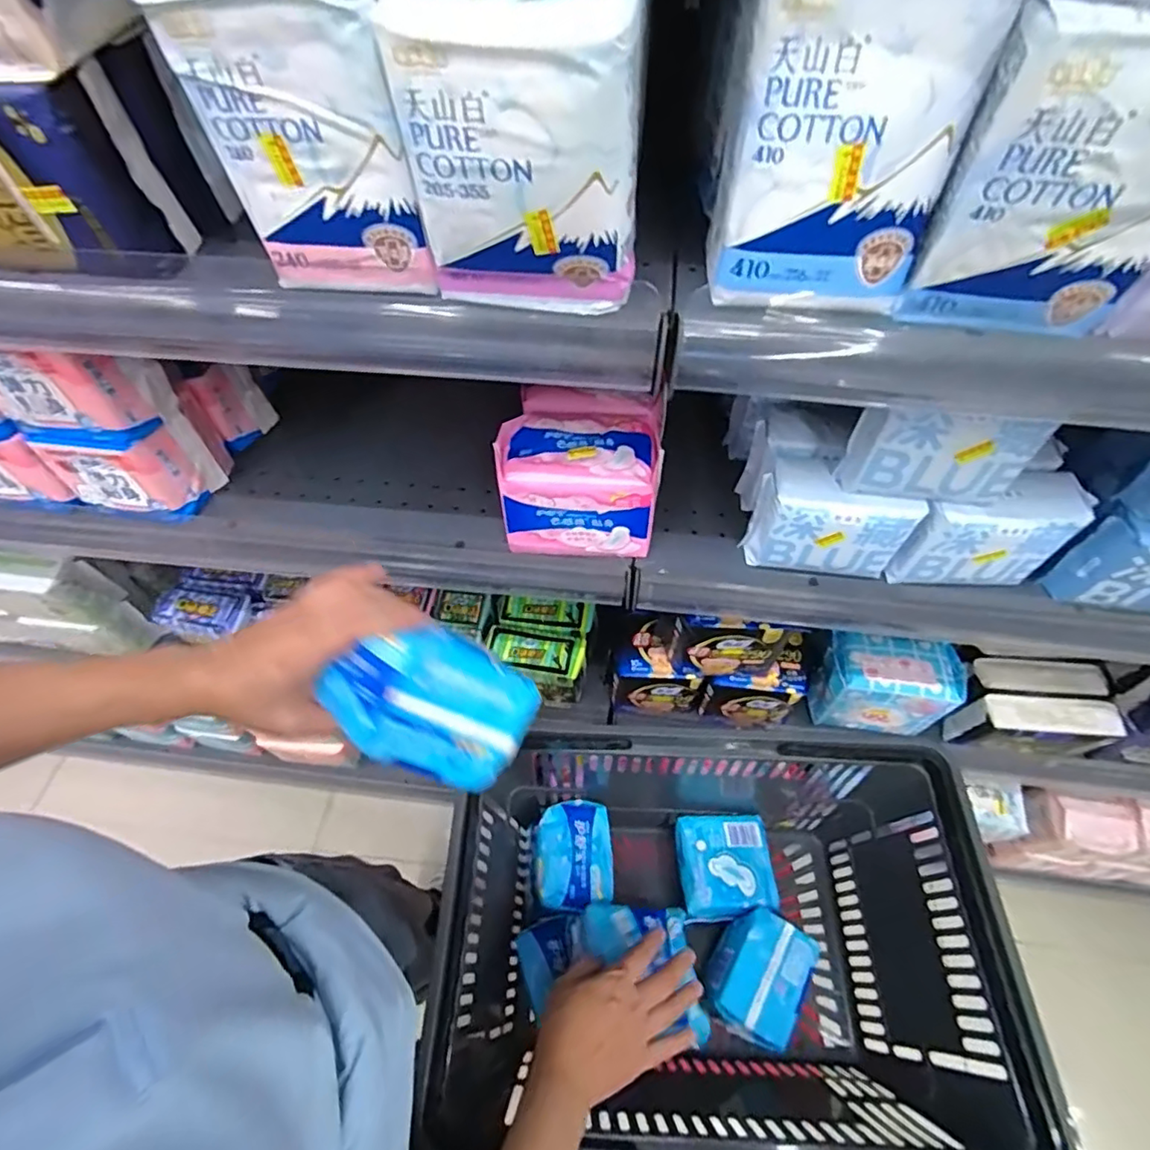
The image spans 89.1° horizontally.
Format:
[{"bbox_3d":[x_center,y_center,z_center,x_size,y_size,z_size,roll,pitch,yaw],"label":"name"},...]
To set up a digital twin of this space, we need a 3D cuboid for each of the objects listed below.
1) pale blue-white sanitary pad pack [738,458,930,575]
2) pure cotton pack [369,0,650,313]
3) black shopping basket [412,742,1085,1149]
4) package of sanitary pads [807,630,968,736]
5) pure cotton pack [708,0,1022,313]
[{"bbox_3d":[0.202,-0.046,0.473,0.112,0.084,0.056,8,58,6],"label":"pale blue-white sanitary pad pack"},{"bbox_3d":[-0.022,-0.183,0.265,0.099,0.123,0.046,11,58,8],"label":"pure cotton pack"},{"bbox_3d":[0.122,0.346,0.578,0.445,0.258,0.309,2,57,2],"label":"black shopping basket"},{"bbox_3d":[0.377,0.134,0.713,0.153,0.095,0.092,10,58,7],"label":"package of sanitary pads"},{"bbox_3d":[0.118,-0.195,0.264,0.097,0.124,0.050,5,58,3],"label":"pure cotton pack"}]

